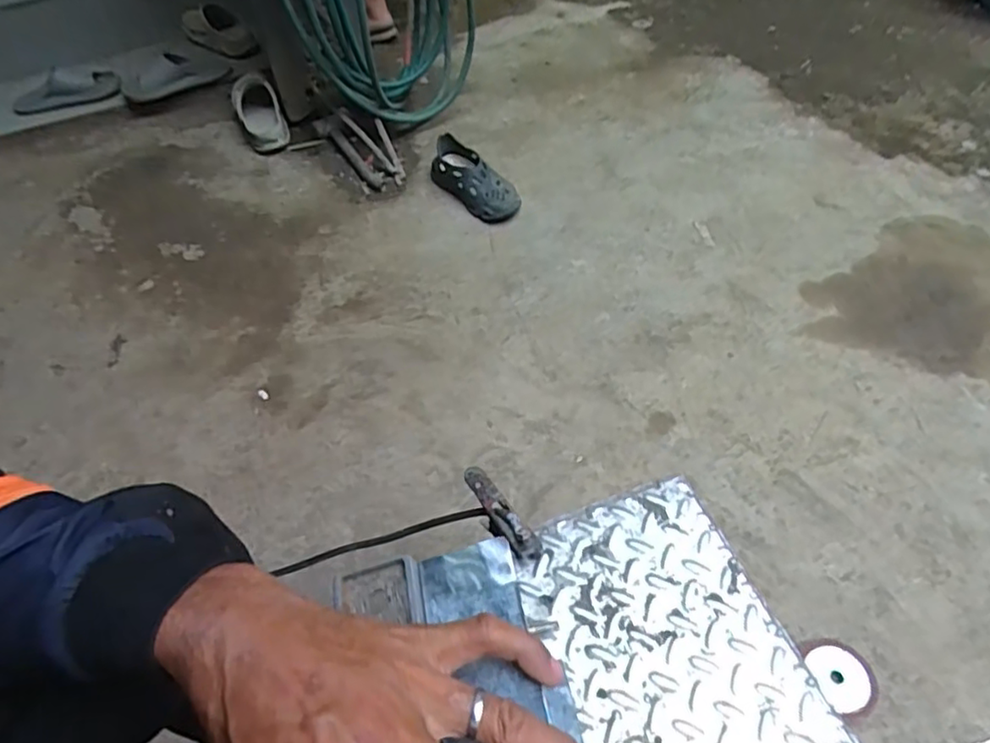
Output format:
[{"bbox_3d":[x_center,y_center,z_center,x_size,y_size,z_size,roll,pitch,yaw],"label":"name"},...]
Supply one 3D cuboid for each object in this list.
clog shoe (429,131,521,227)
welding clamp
[{"bbox_3d":[-0.055,-0.432,1.422,0.097,0.109,0.259,-36,55,-22],"label":"clog shoe"},{"bbox_3d":[0.002,0.145,0.657,0.032,0.041,0.152,-21,22,-13],"label":"welding clamp"}]

